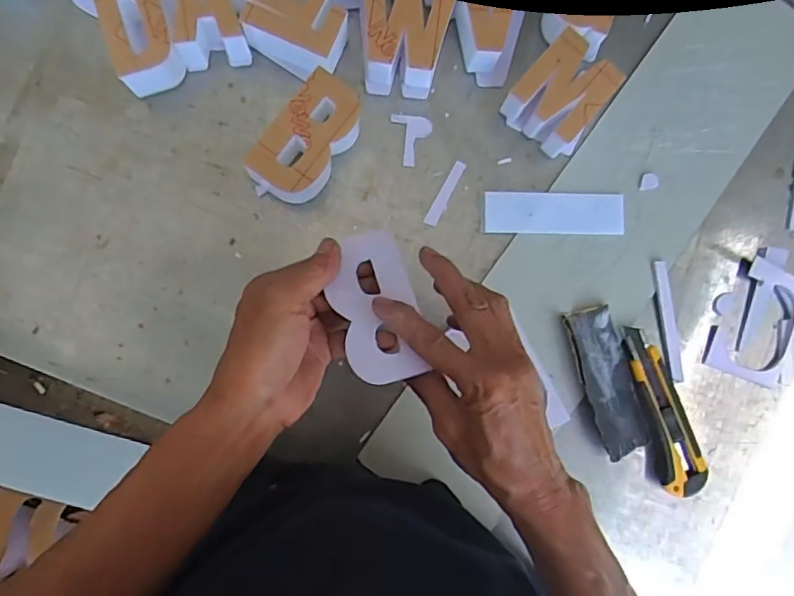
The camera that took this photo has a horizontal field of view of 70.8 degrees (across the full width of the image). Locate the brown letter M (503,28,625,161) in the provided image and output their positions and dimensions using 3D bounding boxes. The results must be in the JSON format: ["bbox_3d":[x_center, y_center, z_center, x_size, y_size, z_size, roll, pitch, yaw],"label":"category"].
[{"bbox_3d":[0.150,-0.185,0.514,0.075,0.045,0.084,36,85,-1],"label":"brown letter M"}]

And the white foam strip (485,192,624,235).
[{"bbox_3d":[0.148,-0.080,0.525,0.131,0.007,0.039,0,87,-4],"label":"white foam strip"}]

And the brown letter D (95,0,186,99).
[{"bbox_3d":[-0.223,-0.229,0.492,0.055,0.045,0.080,-21,89,-5],"label":"brown letter D"}]

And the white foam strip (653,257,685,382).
[{"bbox_3d":[0.258,0.022,0.528,0.014,0.005,0.114,-8,87,-4],"label":"white foam strip"}]

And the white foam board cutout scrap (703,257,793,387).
[{"bbox_3d":[0.346,0.023,0.530,0.078,0.009,0.109,22,86,-3],"label":"white foam board cutout scrap"}]

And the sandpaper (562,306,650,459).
[{"bbox_3d":[0.193,0.077,0.514,0.048,0.020,0.137,-16,88,-5],"label":"sandpaper"}]

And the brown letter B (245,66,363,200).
[{"bbox_3d":[-0.080,-0.140,0.501,0.056,0.043,0.112,34,85,-2],"label":"brown letter B"}]

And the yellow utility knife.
[{"bbox_3d":[0.247,0.102,0.516,0.041,0.018,0.155,-14,88,-5],"label":"yellow utility knife"}]

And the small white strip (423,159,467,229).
[{"bbox_3d":[0.046,-0.098,0.526,0.012,0.004,0.067,29,85,-2],"label":"small white strip"}]

